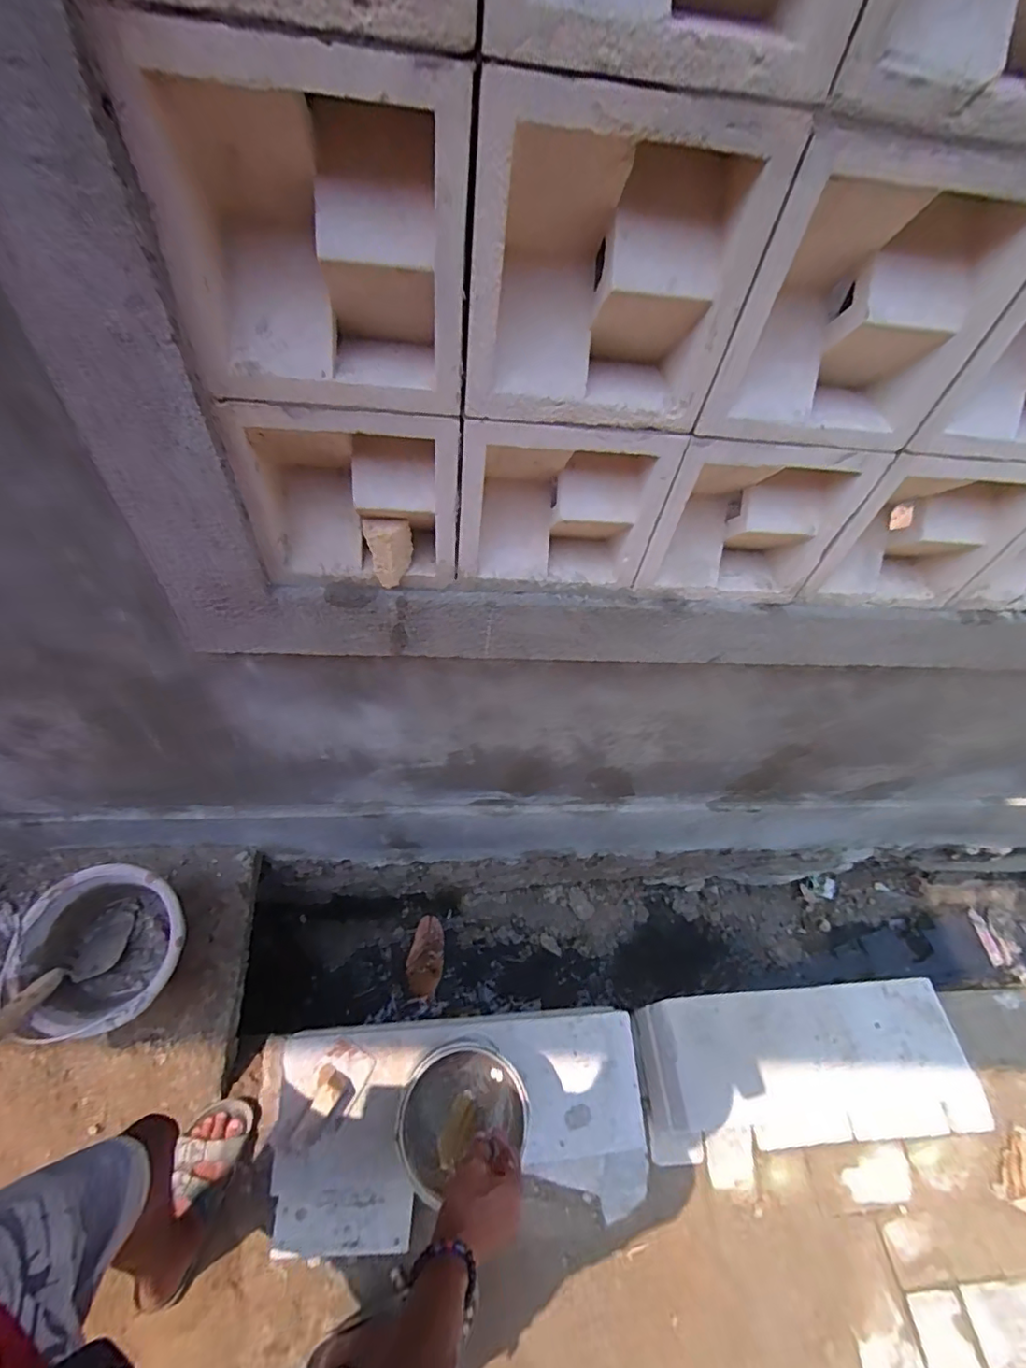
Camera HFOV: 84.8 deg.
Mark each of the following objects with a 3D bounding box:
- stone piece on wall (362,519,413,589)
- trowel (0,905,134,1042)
[{"bbox_3d":[-0.132,-0.141,0.604,0.047,0.063,0.037,-8,56,-13],"label":"stone piece on wall"},{"bbox_3d":[-0.748,0.481,0.933,0.077,0.053,0.266,15,18,8],"label":"trowel"}]

